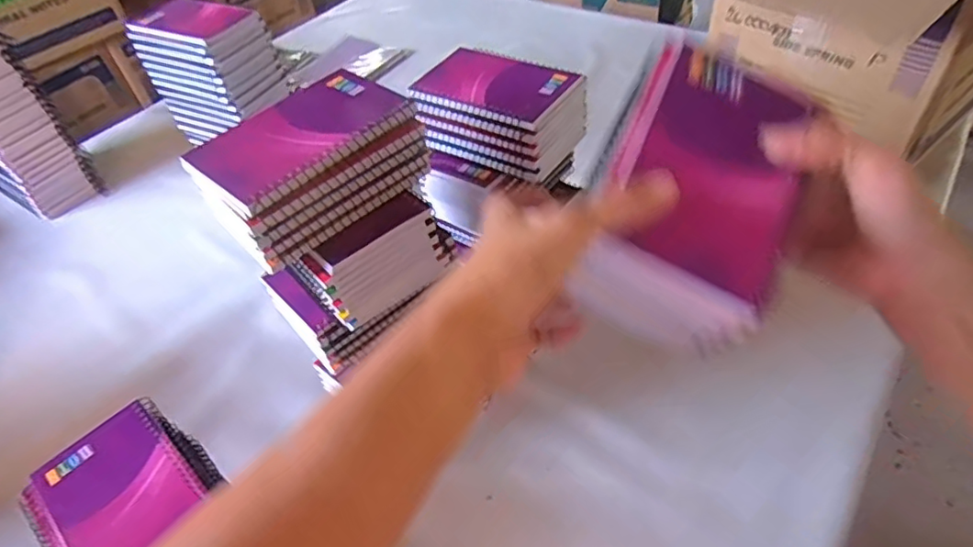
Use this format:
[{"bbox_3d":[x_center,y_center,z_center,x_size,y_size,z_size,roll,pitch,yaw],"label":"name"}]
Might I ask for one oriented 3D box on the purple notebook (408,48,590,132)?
[{"bbox_3d":[0.008,-0.160,0.495,0.123,0.015,0.083,23,54,25],"label":"purple notebook"}]

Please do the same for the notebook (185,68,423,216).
[{"bbox_3d":[-0.118,-0.090,0.368,0.082,0.011,0.133,34,59,31],"label":"notebook"}]

